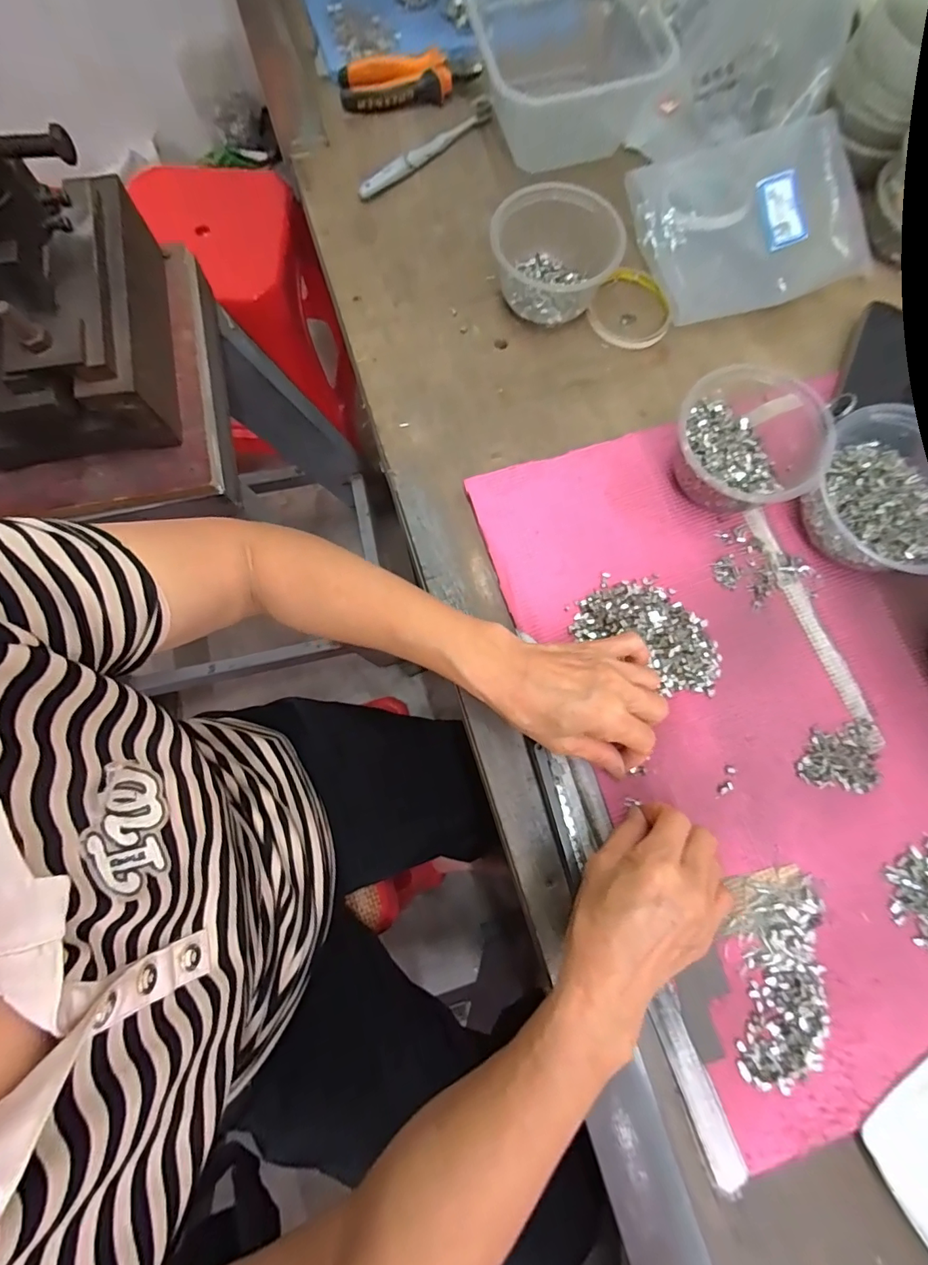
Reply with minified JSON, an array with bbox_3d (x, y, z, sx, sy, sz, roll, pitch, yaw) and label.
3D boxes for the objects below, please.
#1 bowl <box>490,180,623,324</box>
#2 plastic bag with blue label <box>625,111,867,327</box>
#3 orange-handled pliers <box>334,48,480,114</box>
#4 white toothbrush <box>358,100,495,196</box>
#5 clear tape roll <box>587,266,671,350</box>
[{"bbox_3d":[0.082,-0.344,0.450,0.115,0.062,0.091,13,78,4],"label":"bowl"},{"bbox_3d":[0.283,-0.401,0.480,0.212,0.025,0.164,-22,90,-1],"label":"plastic bag with blue label"},{"bbox_3d":[-0.058,-0.596,0.529,0.149,0.026,0.051,-7,77,0],"label":"orange-handled pliers"},{"bbox_3d":[-0.041,-0.508,0.515,0.180,0.012,0.021,-41,80,-7],"label":"white toothbrush"},{"bbox_3d":[0.166,-0.319,0.477,0.076,0.014,0.093,23,79,6],"label":"clear tape roll"}]

